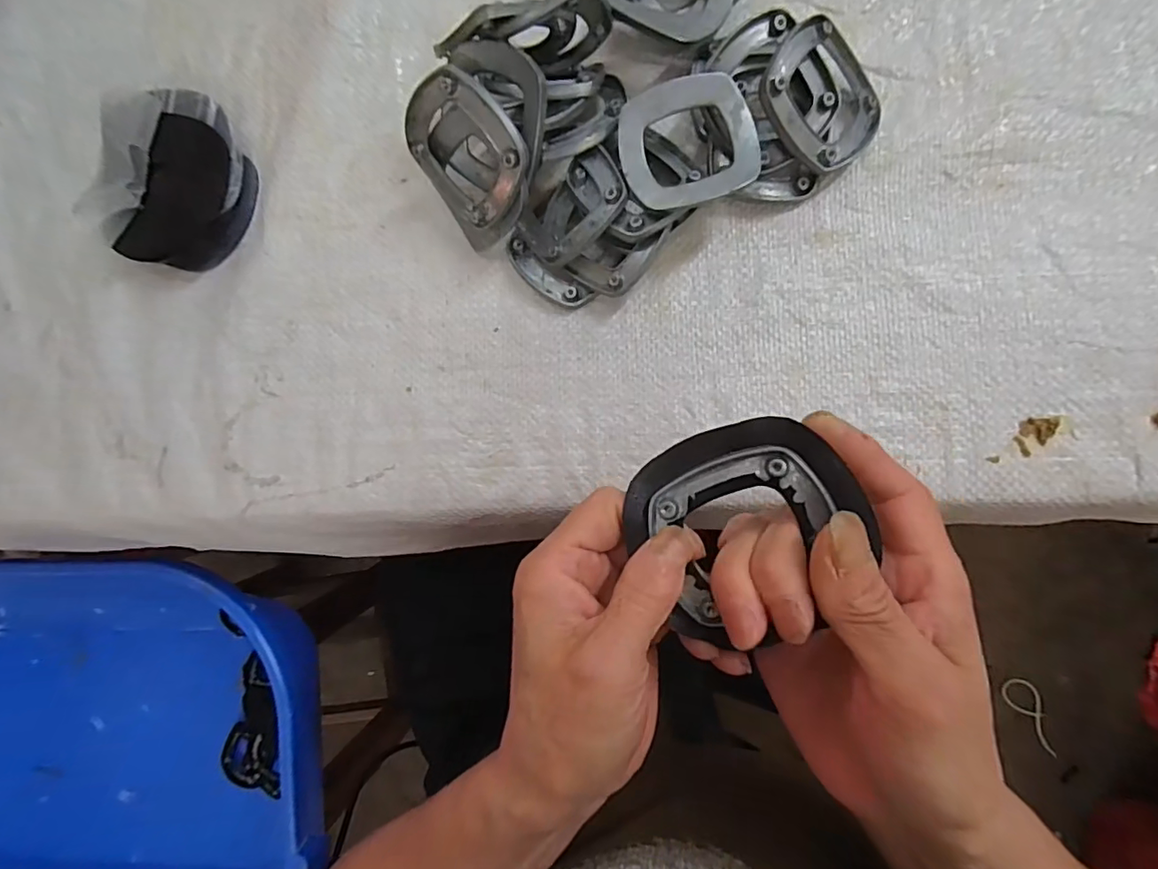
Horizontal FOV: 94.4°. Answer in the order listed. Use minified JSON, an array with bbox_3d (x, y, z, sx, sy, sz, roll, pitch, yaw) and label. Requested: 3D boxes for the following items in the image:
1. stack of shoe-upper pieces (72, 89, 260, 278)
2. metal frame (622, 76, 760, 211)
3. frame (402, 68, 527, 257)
[{"bbox_3d":[-0.229,-0.146,0.301,0.082,0.028,0.095,9,89,8],"label":"stack of shoe-upper pieces"},{"bbox_3d":[0.049,-0.134,0.245,0.059,0.007,0.057,-15,86,7],"label":"metal frame"},{"bbox_3d":[-0.054,-0.128,0.258,0.068,0.068,0.010,50,52,-11],"label":"frame"}]

